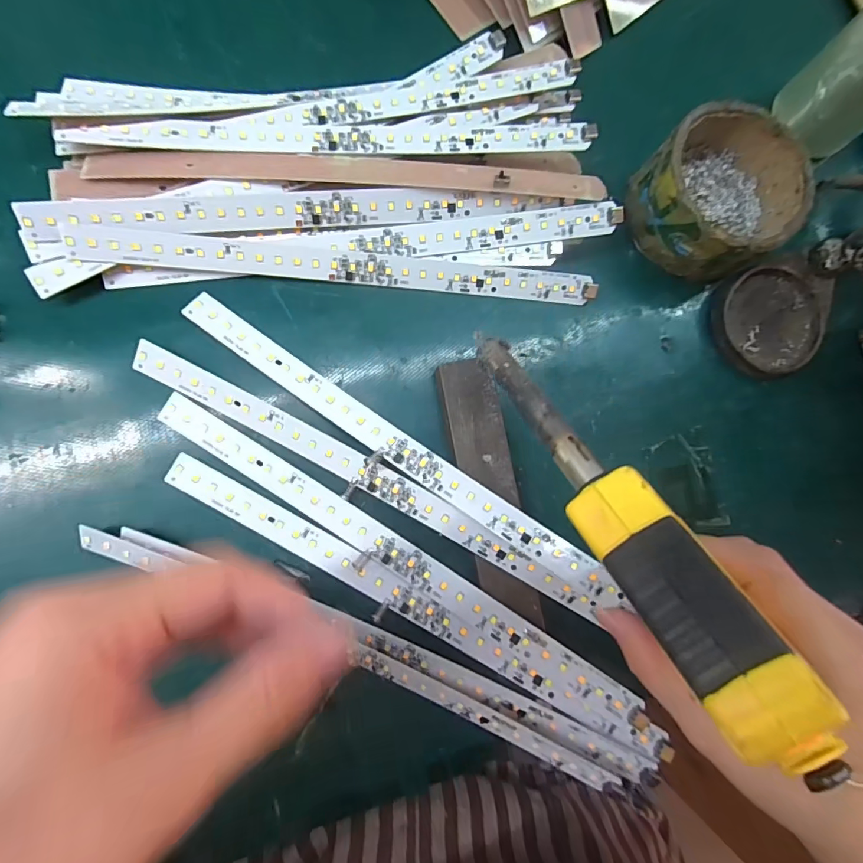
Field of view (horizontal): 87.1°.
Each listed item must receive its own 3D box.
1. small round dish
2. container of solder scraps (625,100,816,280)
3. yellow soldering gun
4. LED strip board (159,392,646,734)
[{"bbox_3d":[0.207,-0.068,0.279,0.065,0.017,0.066,1,84,-7],"label":"small round dish"},{"bbox_3d":[0.167,-0.140,0.269,0.083,0.045,0.080,1,84,-7],"label":"container of solder scraps"},{"bbox_3d":[0.063,0.027,0.163,0.029,0.032,0.172,-22,52,-9],"label":"yellow soldering gun"},{"bbox_3d":[-0.017,0.064,0.233,0.283,0.007,0.018,33,87,4],"label":"LED strip board"}]

